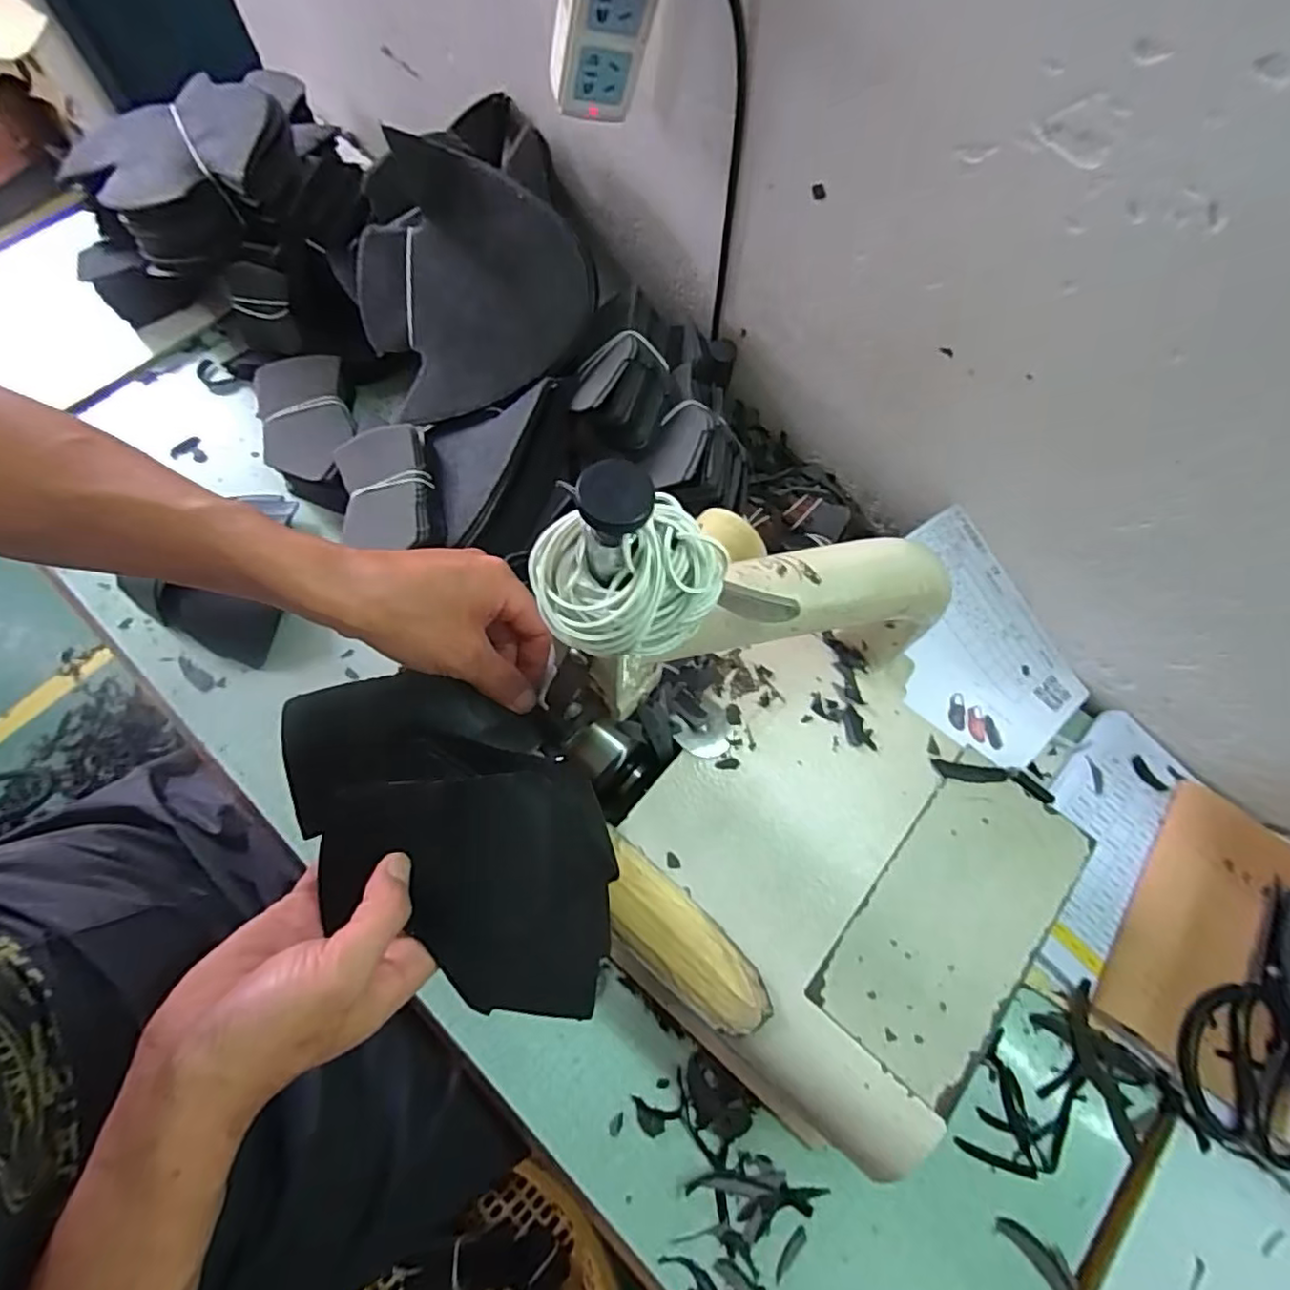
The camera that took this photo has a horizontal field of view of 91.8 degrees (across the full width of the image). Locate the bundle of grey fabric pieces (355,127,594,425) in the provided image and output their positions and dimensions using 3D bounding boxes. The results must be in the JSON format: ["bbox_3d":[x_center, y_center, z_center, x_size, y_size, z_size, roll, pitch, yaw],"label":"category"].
[{"bbox_3d":[-0.148,-0.301,0.517,0.181,0.108,0.192,-15,72,-7],"label":"bundle of grey fabric pieces"}]

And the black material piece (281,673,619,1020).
[{"bbox_3d":[-0.100,0.096,0.336,0.199,0.038,0.127,27,71,9],"label":"black material piece"}]

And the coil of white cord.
[{"bbox_3d":[-0.009,-0.027,0.222,0.061,0.039,0.057,1,71,-2],"label":"coil of white cord"}]

